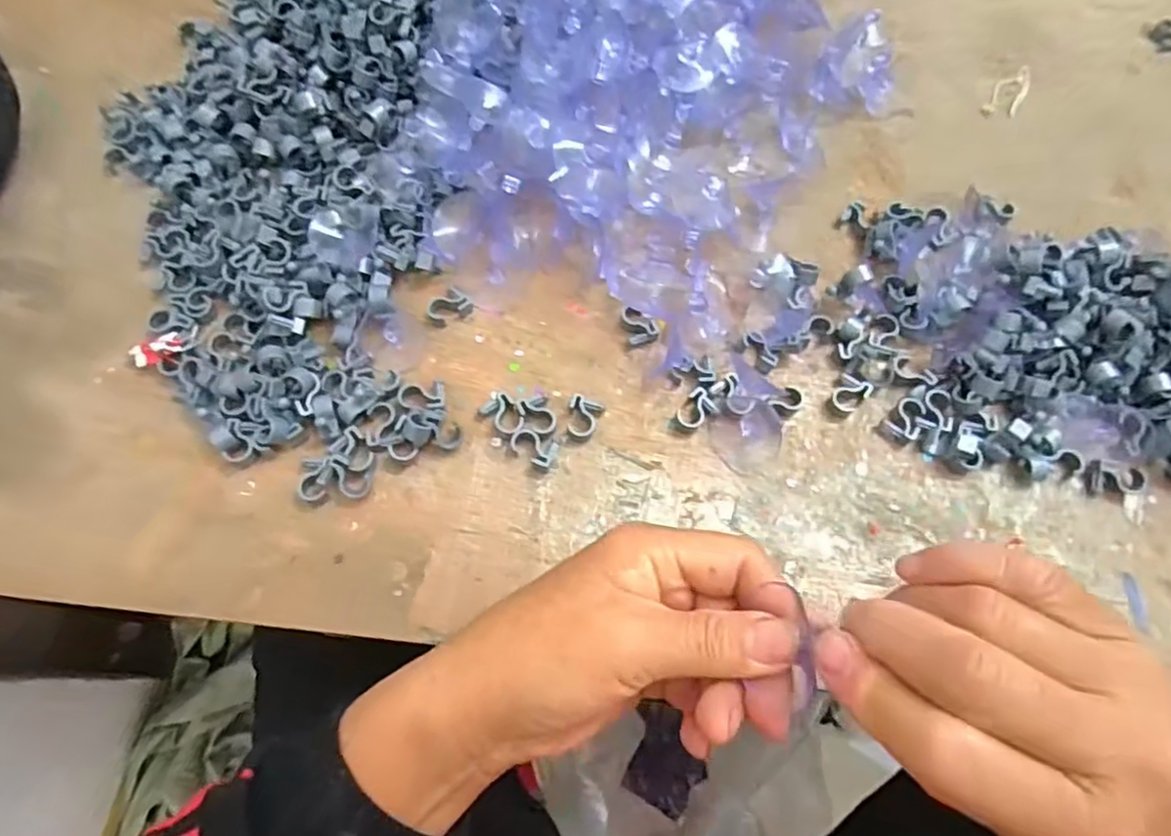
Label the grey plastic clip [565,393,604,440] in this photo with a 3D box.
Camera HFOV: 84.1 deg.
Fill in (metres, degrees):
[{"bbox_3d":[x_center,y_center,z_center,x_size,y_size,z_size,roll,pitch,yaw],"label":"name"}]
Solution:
[{"bbox_3d":[-0.001,-0.001,0.362,0.018,0.011,0.026,19,68,5],"label":"grey plastic clip"}]

